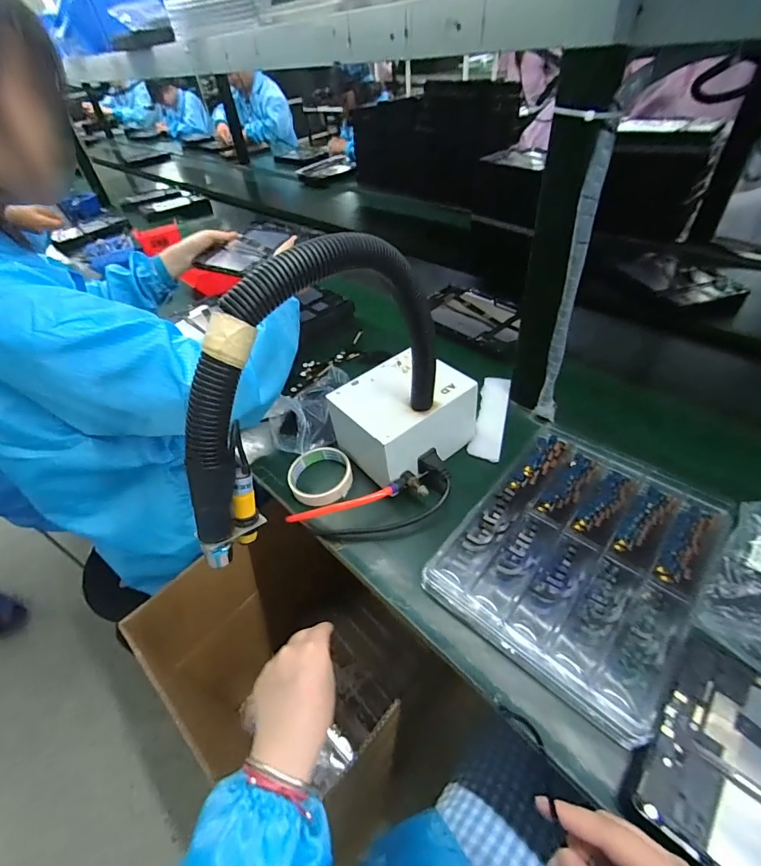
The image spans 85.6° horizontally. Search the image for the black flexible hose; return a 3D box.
[{"bbox_3d":[-0.050,-0.044,0.350,0.029,0.214,0.295,31,56,30],"label":"black flexible hose"}]

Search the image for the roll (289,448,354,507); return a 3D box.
[{"bbox_3d":[-0.082,0.059,0.563,0.085,0.025,0.087,-3,46,3],"label":"roll"}]

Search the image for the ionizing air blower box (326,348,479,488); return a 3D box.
[{"bbox_3d":[0.031,-0.022,0.560,0.158,0.101,0.132,-33,52,-24],"label":"ionizing air blower box"}]

